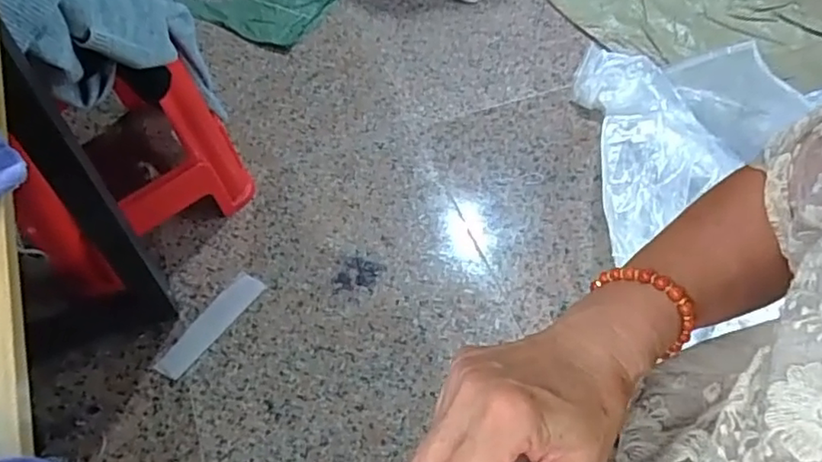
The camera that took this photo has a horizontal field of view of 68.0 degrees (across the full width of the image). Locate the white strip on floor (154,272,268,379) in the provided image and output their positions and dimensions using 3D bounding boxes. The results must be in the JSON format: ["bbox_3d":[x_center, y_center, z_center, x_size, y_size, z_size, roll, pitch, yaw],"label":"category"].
[{"bbox_3d":[-0.378,0.178,1.161,0.063,0.007,0.236,29,61,19],"label":"white strip on floor"}]

